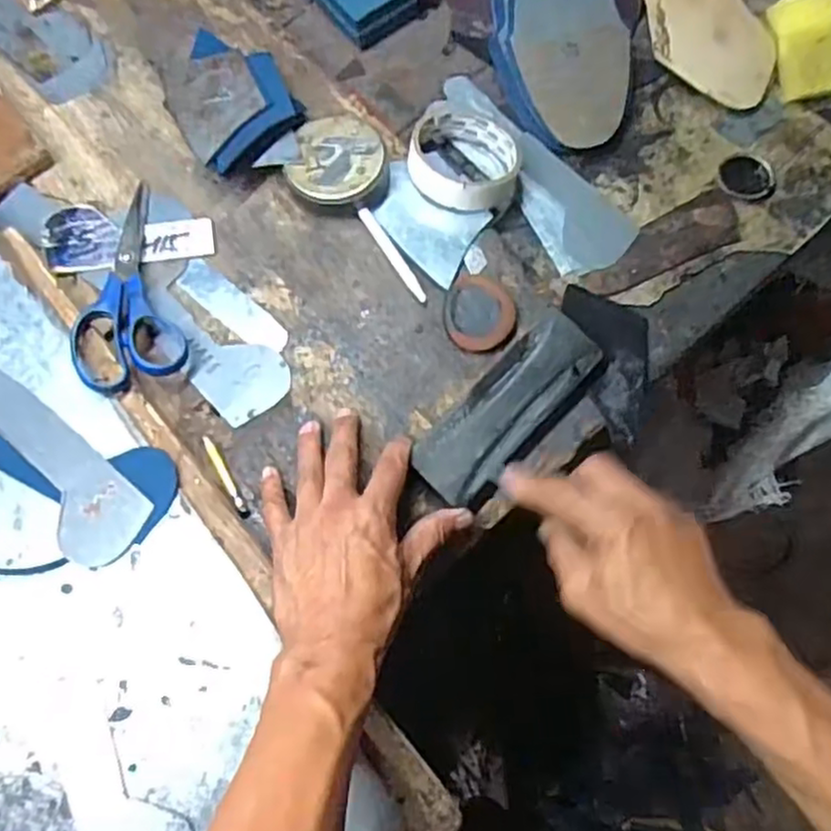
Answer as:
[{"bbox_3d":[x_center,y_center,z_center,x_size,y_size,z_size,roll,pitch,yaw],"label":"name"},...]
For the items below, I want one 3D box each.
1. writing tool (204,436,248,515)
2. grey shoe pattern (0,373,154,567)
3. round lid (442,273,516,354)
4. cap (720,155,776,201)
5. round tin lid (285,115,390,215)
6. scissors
[{"bbox_3d":[-0.128,0.039,0.469,0.005,0.005,0.060,-31,75,-9],"label":"writing tool"},{"bbox_3d":[-0.257,0.019,0.453,0.204,0.005,0.054,36,76,11],"label":"grey shoe pattern"},{"bbox_3d":[0.047,-0.074,0.500,0.051,0.010,0.060,0,73,0],"label":"round lid"},{"bbox_3d":[0.263,-0.189,0.554,0.039,0.007,0.041,0,79,0],"label":"cap"},{"bbox_3d":[-0.061,-0.188,0.528,0.074,0.026,0.071,0,73,1],"label":"round tin lid"},{"bbox_3d":[-0.212,-0.094,0.498,0.071,0.011,0.168,-8,71,-30],"label":"scissors"}]

